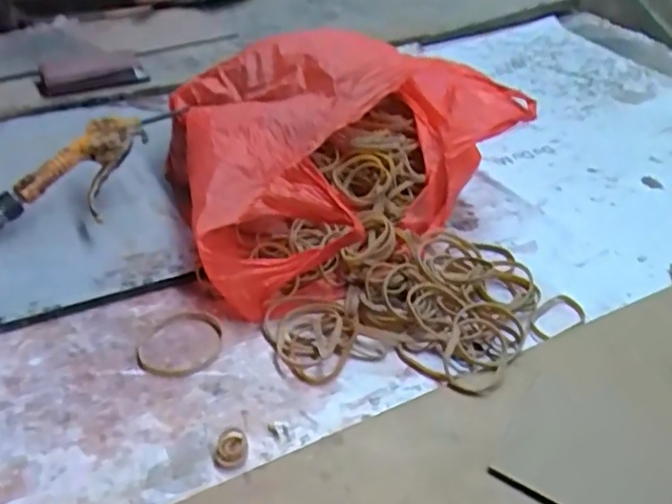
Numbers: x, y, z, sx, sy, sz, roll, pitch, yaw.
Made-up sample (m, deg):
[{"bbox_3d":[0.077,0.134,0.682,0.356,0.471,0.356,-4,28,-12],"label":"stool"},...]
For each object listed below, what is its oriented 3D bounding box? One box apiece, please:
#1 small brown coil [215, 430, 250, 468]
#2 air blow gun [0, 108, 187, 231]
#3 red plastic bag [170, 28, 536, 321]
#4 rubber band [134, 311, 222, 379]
[{"bbox_3d":[-0.068,0.128,0.398,0.021,0.010,0.025,-6,37,-9],"label":"small brown coil"},{"bbox_3d":[-0.240,-0.075,0.590,0.082,0.040,0.241,30,59,34],"label":"air blow gun"},{"bbox_3d":[-0.018,-0.112,0.625,0.365,0.124,0.292,-29,45,-34],"label":"red plastic bag"},{"bbox_3d":[-0.121,0.070,0.476,0.064,0.004,0.073,-9,37,-13],"label":"rubber band"}]

